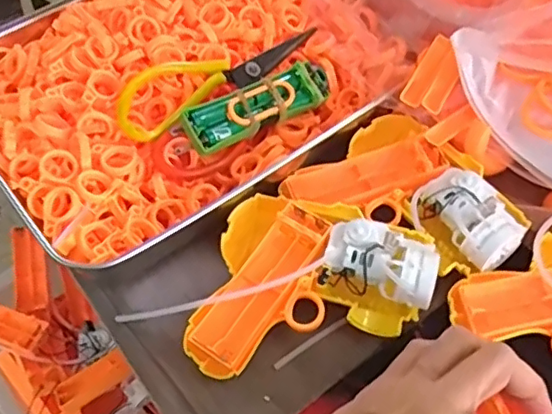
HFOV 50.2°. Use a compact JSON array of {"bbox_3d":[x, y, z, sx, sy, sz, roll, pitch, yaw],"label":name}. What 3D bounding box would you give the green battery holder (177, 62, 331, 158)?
[{"bbox_3d":[-0.011,-0.073,0.415,0.117,0.024,0.029,-32,60,-19],"label":"green battery holder"}]

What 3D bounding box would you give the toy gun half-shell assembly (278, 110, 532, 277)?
[{"bbox_3d":[0.094,-0.007,0.408,0.143,0.040,0.100,38,64,24],"label":"toy gun half-shell assembly"}]

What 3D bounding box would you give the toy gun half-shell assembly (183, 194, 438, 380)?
[{"bbox_3d":[0.024,0.051,0.361,0.132,0.035,0.119,13,56,11],"label":"toy gun half-shell assembly"}]

